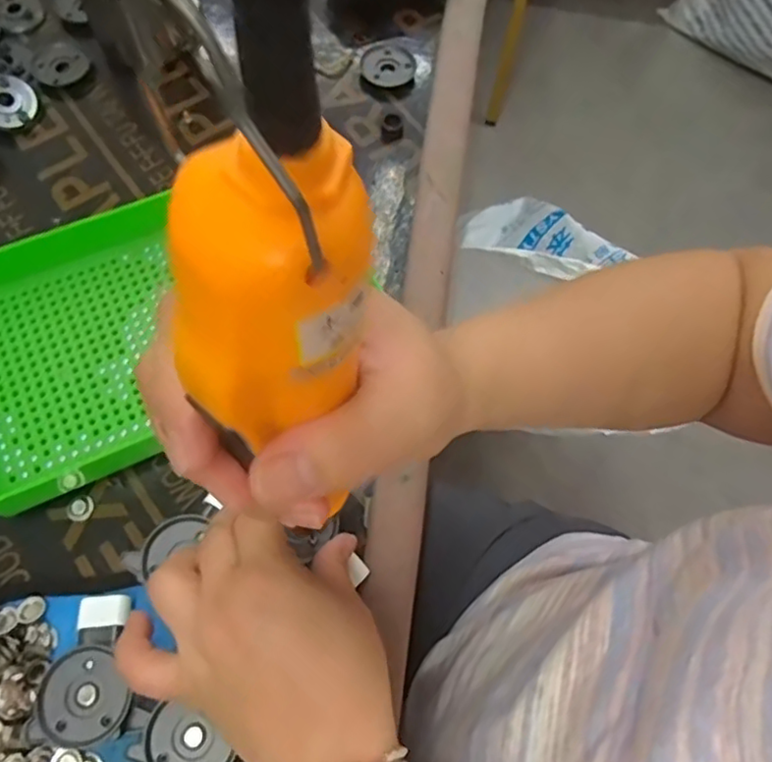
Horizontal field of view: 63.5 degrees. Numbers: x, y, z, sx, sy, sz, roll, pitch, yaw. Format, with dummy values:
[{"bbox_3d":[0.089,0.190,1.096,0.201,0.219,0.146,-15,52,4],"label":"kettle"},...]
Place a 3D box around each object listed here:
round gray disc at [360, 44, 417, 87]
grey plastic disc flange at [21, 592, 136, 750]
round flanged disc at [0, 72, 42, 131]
[{"bbox_3d":[0.002,-0.238,0.471,0.041,0.005,0.035,9,69,-1],"label":"round gray disc"},{"bbox_3d":[-0.146,0.140,0.305,0.043,0.020,0.065,-4,69,-6],"label":"grey plastic disc flange"},{"bbox_3d":[-0.264,-0.196,0.436,0.041,0.010,0.041,1,87,-12],"label":"round flanged disc"}]

